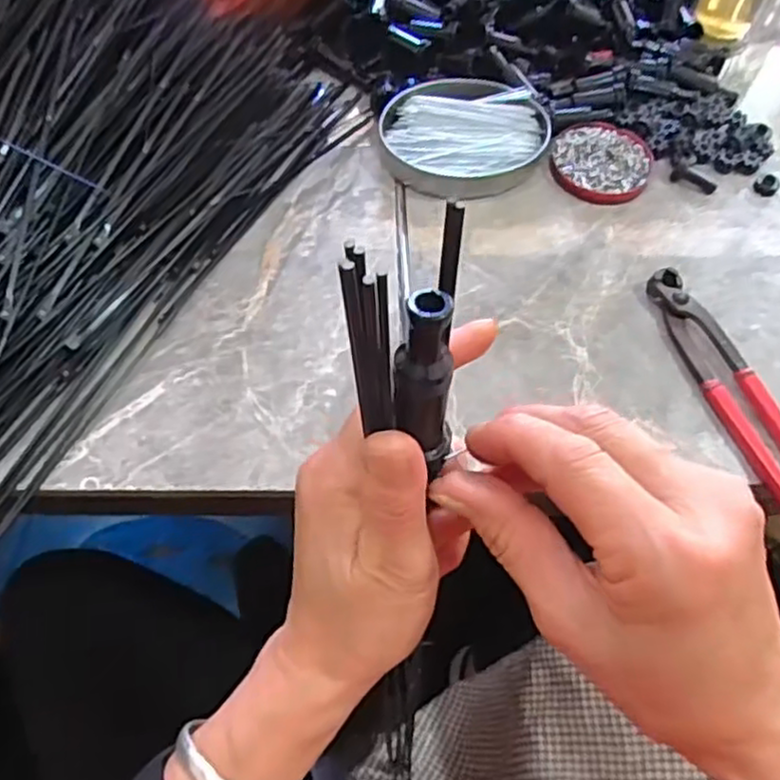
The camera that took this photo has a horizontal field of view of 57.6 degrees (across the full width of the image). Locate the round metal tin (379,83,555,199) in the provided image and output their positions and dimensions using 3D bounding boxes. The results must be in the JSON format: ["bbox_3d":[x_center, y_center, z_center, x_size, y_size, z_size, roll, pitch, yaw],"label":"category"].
[{"bbox_3d":[0.061,-0.210,0.586,0.135,0.026,0.106,-10,62,-10],"label":"round metal tin"}]

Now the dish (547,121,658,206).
[{"bbox_3d":[0.176,-0.190,0.592,0.080,0.014,0.079,2,61,-3],"label":"dish"}]

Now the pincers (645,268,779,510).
[{"bbox_3d":[0.235,0.002,0.481,0.038,0.018,0.201,-14,63,-11],"label":"pincers"}]

